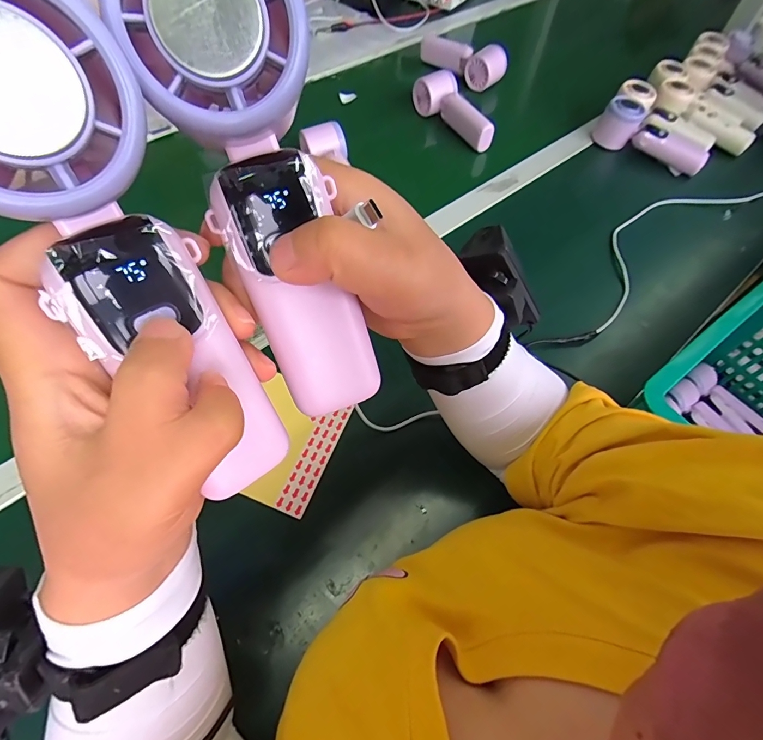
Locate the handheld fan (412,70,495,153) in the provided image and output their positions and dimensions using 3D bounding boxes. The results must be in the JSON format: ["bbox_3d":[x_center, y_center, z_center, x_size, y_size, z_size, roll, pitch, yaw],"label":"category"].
[{"bbox_3d":[0.116,-0.419,0.659,0.056,0.053,0.171,-22,63,-14],"label":"handheld fan"}]

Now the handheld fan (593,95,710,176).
[{"bbox_3d":[0.429,-0.368,0.646,0.170,0.064,0.050,37,65,18],"label":"handheld fan"}]

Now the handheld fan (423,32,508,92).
[{"bbox_3d":[0.154,-0.584,0.761,0.050,0.055,0.165,-40,68,-22],"label":"handheld fan"}]

